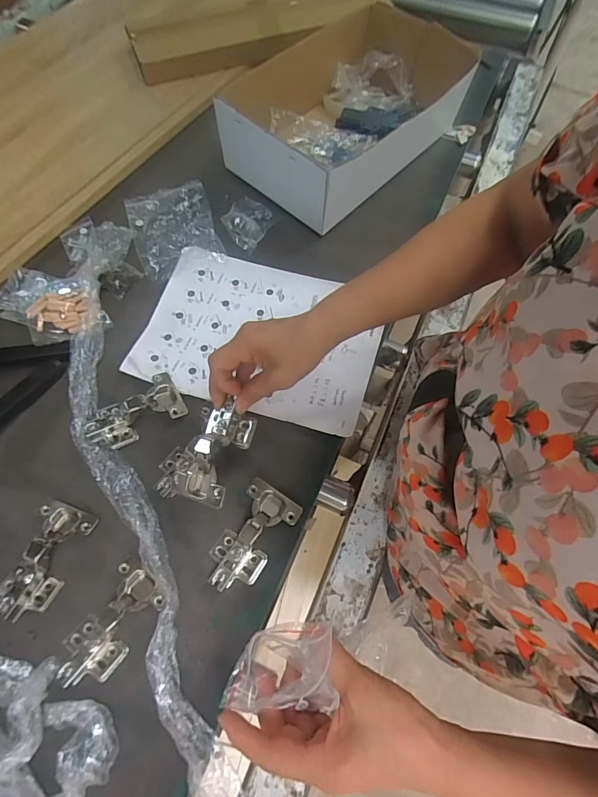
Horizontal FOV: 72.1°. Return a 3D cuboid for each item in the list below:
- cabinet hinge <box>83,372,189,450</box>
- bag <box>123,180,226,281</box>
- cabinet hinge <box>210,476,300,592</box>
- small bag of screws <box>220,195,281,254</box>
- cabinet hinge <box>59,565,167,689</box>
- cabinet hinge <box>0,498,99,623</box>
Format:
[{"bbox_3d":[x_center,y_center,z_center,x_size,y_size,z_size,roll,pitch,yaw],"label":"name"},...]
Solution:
[{"bbox_3d":[-0.185,0.011,0.458,0.103,0.030,0.056,-26,71,-11],"label":"cabinet hinge"},{"bbox_3d":[-0.177,-0.244,0.578,0.112,0.010,0.156,-20,70,-9],"label":"bag"},{"bbox_3d":[-0.048,0.139,0.412,0.056,0.028,0.105,33,71,12],"label":"cabinet hinge"},{"bbox_3d":[-0.069,-0.251,0.571,0.052,0.030,0.076,30,71,11],"label":"small bag of screws"},{"bbox_3d":[-0.176,0.209,0.380,0.057,0.030,0.098,35,71,12],"label":"cabinet hinge"},{"bbox_3d":[-0.250,0.156,0.400,0.053,0.035,0.104,20,69,7],"label":"cabinet hinge"}]

